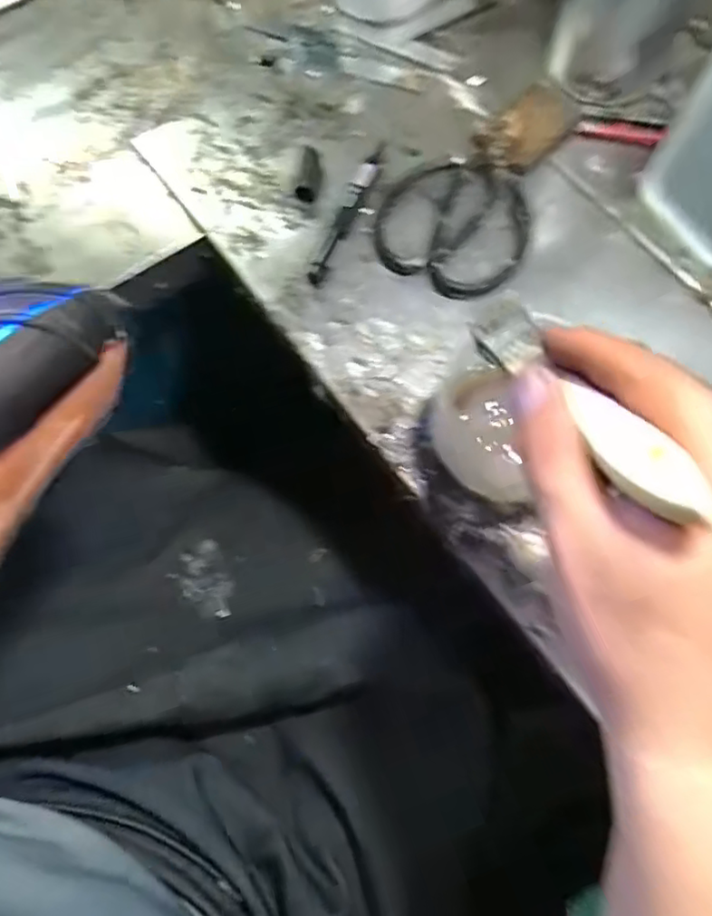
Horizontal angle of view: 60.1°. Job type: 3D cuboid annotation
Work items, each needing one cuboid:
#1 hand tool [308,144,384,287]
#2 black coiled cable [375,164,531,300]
[{"bbox_3d":[-0.002,-0.169,0.420,0.018,0.016,0.119,20,71,8],"label":"hand tool"},{"bbox_3d":[0.068,-0.161,0.423,0.099,0.010,0.101,27,74,10],"label":"black coiled cable"}]

